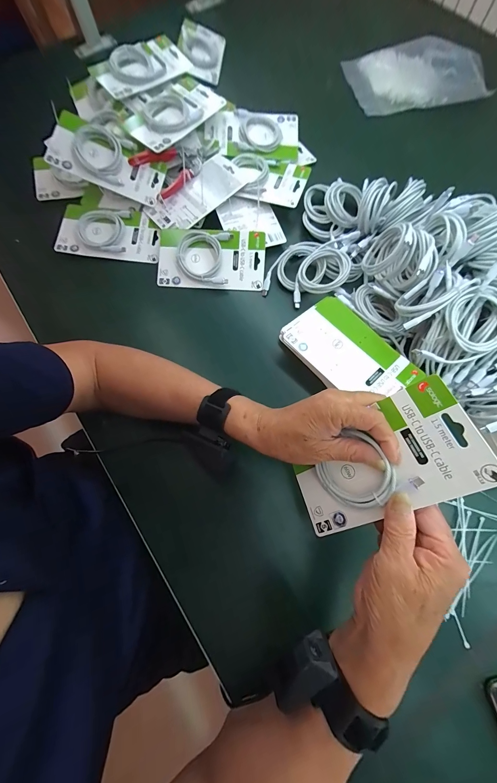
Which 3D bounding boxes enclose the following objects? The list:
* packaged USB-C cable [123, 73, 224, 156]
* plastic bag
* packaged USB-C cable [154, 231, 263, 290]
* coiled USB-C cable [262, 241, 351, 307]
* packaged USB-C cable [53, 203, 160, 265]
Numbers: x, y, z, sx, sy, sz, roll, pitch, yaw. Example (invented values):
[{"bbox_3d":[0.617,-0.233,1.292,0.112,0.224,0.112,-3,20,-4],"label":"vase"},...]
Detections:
[{"bbox_3d":[-0.138,-0.513,0.516,0.108,0.029,0.189,39,77,12],"label":"packaged USB-C cable"},{"bbox_3d":[0.357,-0.691,0.619,0.277,0.026,0.184,-14,73,-3],"label":"plastic bag"},{"bbox_3d":[-0.062,-0.225,0.482,0.179,0.019,0.097,4,90,1],"label":"packaged USB-C cable"},{"bbox_3d":[0.099,-0.199,0.467,0.122,0.035,0.120,23,75,8],"label":"coiled USB-C cable"},{"bbox_3d":[-0.242,-0.285,0.507,0.179,0.025,0.098,5,73,3],"label":"packaged USB-C cable"}]

